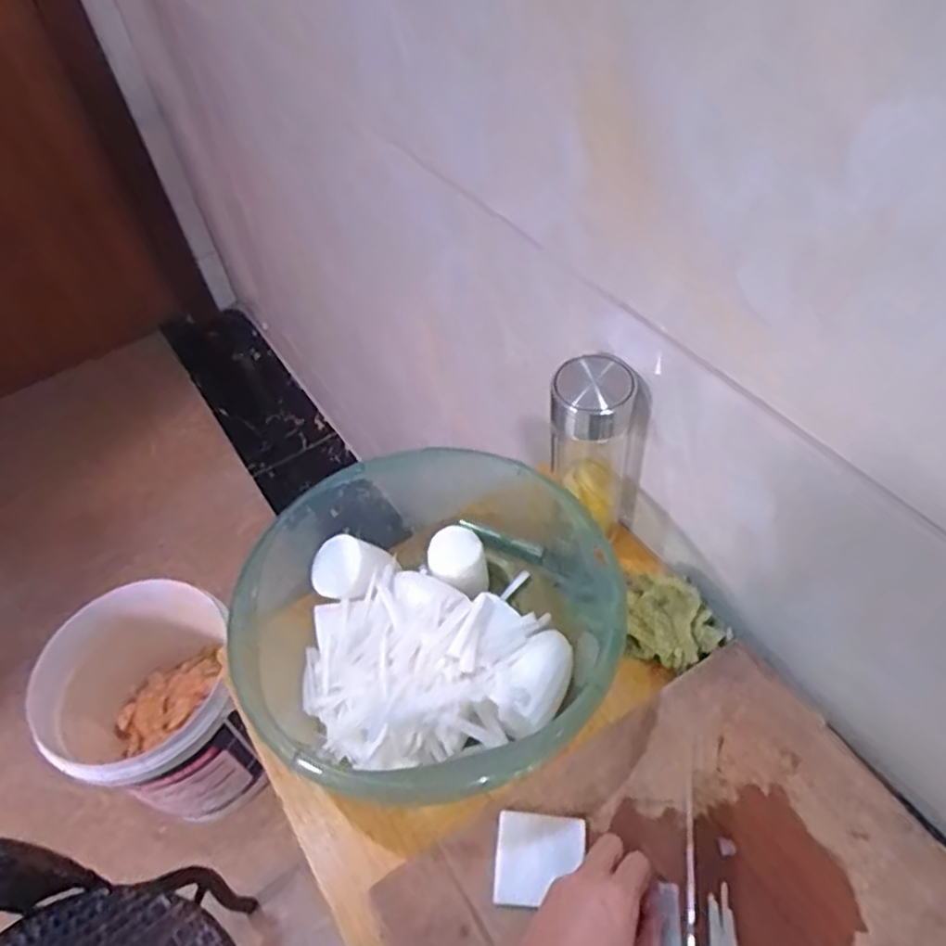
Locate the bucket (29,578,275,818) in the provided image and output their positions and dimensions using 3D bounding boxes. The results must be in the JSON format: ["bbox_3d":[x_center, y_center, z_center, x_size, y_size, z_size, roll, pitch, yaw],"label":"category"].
[{"bbox_3d":[-0.504,0.391,1.171,0.249,0.350,0.274,-32,55,-19],"label":"bucket"}]

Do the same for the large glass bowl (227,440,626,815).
[{"bbox_3d":[-0.029,0.133,0.608,0.291,0.127,0.289,-3,50,4],"label":"large glass bowl"}]

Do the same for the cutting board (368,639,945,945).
[{"bbox_3d":[0.137,0.295,0.488,0.355,0.014,0.236,-28,53,-17],"label":"cutting board"}]

